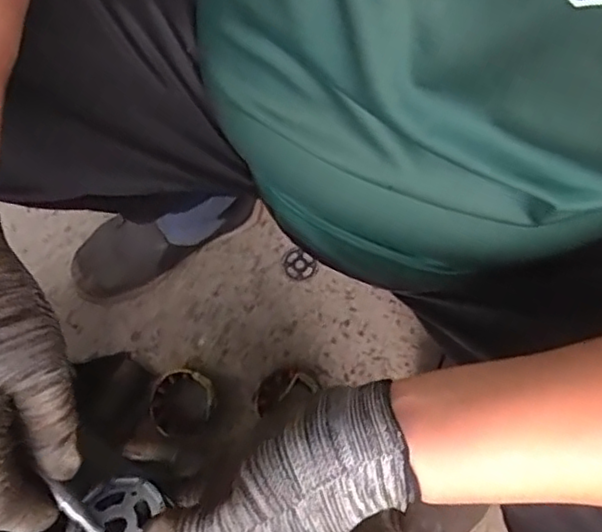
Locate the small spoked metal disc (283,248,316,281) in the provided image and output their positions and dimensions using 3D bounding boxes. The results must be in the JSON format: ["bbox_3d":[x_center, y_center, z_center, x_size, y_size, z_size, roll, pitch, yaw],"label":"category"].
[{"bbox_3d":[-0.003,-0.001,0.870,0.043,0.004,0.041,0,73,0],"label":"small spoked metal disc"}]

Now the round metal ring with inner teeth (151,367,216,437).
[{"bbox_3d":[-0.145,0.171,0.787,0.075,0.045,0.080,0,73,0],"label":"round metal ring with inner teeth"}]

